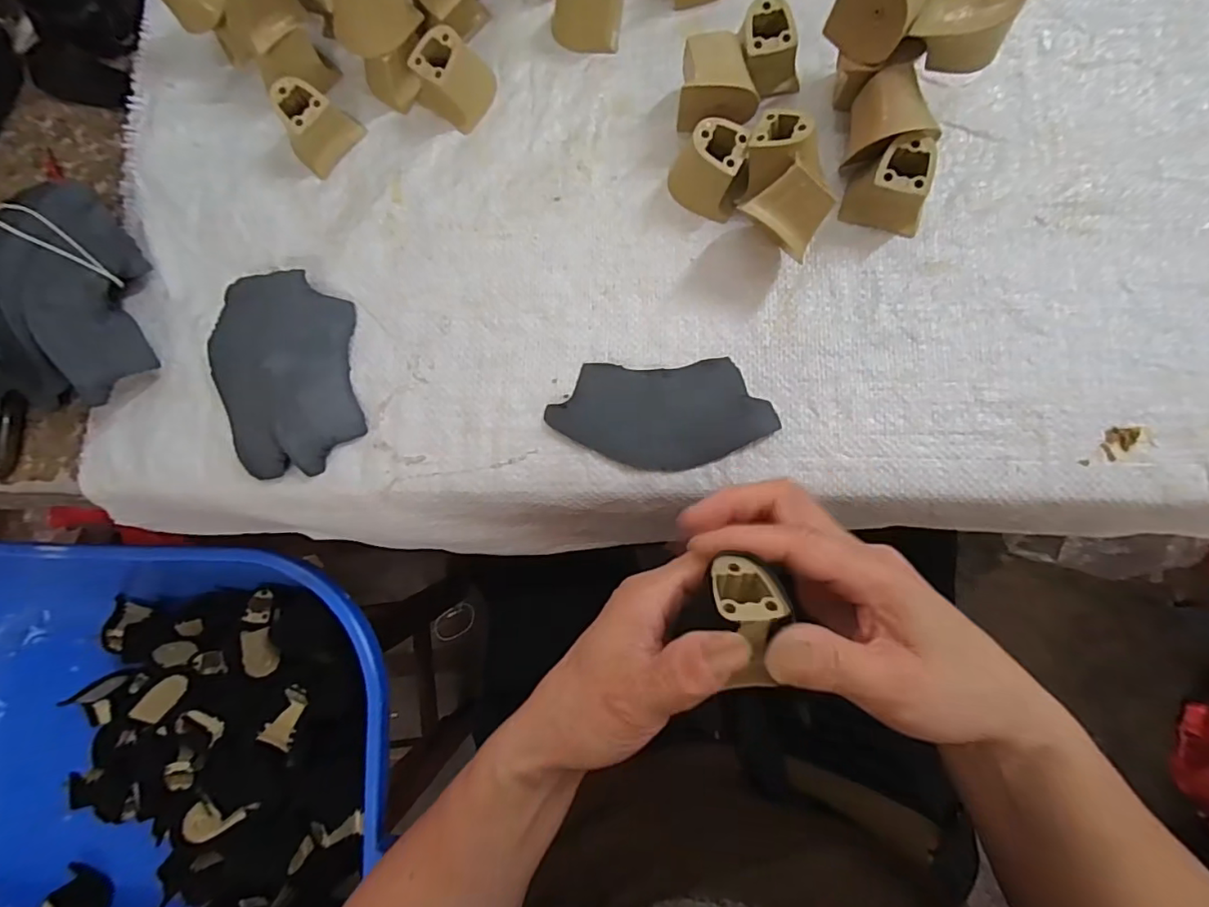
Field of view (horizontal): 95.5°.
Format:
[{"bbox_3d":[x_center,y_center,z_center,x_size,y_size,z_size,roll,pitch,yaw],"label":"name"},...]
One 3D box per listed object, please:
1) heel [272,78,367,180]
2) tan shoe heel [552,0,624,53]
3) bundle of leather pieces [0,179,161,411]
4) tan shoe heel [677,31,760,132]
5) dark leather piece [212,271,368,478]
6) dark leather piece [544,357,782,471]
[{"bbox_3d":[-0.183,-0.207,0.342,0.032,0.037,0.043,44,89,9],"label":"heel"},{"bbox_3d":[-0.011,-0.278,0.335,0.040,0.035,0.039,10,85,7],"label":"tan shoe heel"},{"bbox_3d":[-0.344,-0.093,0.324,0.115,0.064,0.131,-6,83,6],"label":"bundle of leather pieces"},{"bbox_3d":[0.065,-0.212,0.322,0.043,0.038,0.041,-1,83,6],"label":"tan shoe heel"},{"bbox_3d":[-0.196,-0.050,0.335,0.084,0.018,0.125,-11,82,5],"label":"dark leather piece"},{"bbox_3d":[0.032,-0.022,0.316,0.124,0.006,0.060,-1,87,6],"label":"dark leather piece"}]

